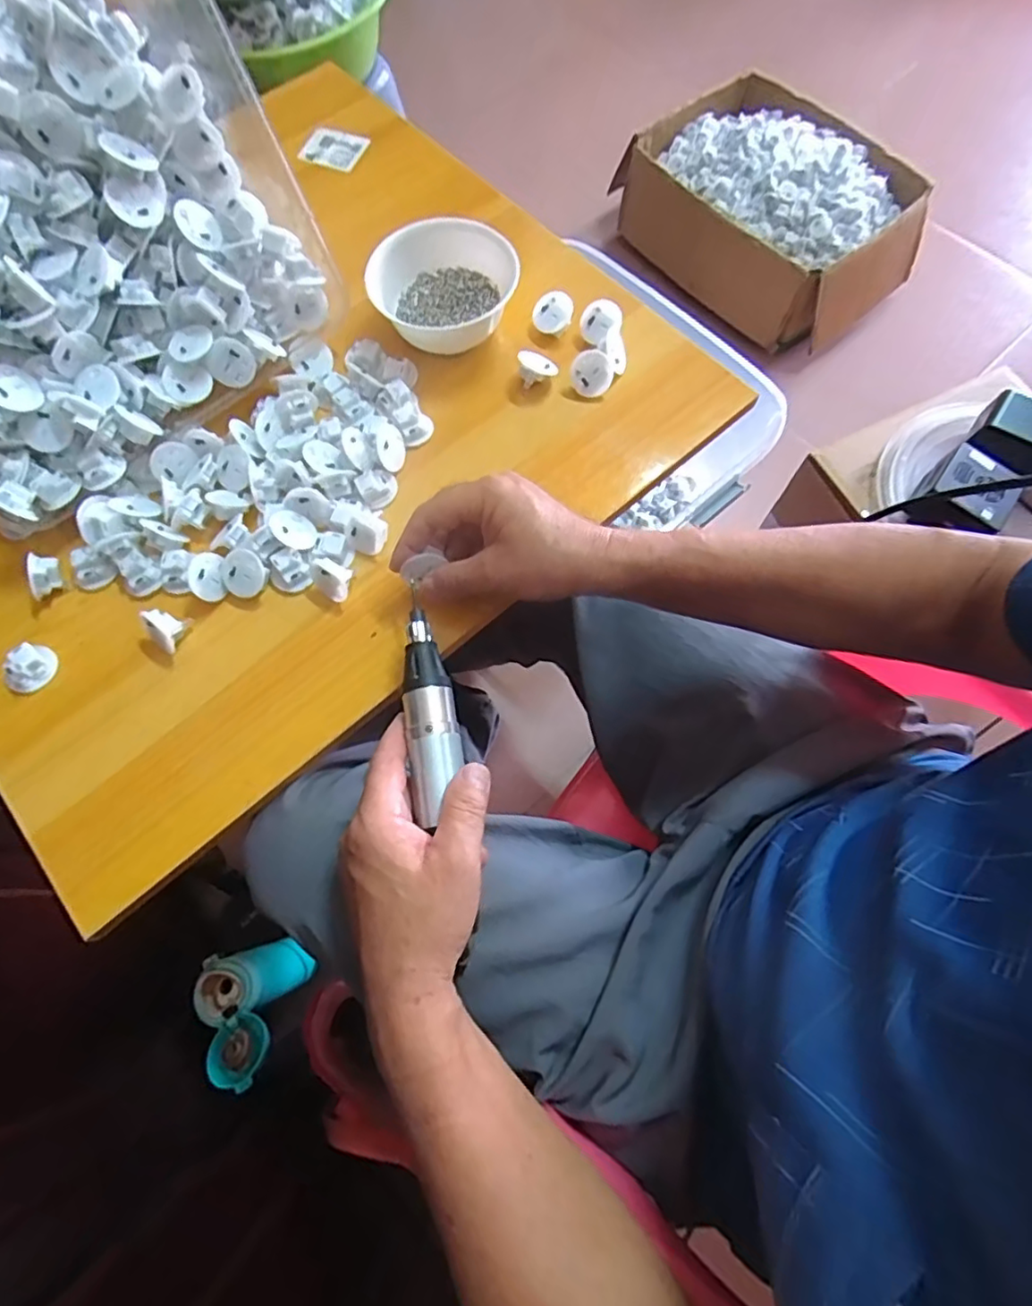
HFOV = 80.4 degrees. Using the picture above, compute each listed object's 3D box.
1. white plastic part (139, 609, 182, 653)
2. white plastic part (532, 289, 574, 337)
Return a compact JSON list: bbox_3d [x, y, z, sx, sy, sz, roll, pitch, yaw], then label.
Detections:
[{"bbox_3d":[-0.239,-0.016,0.415,0.021,0.025,0.021,33,74,12],"label":"white plastic part"},{"bbox_3d":[0.031,-0.280,0.503,0.032,0.013,0.033,29,106,17],"label":"white plastic part"}]

